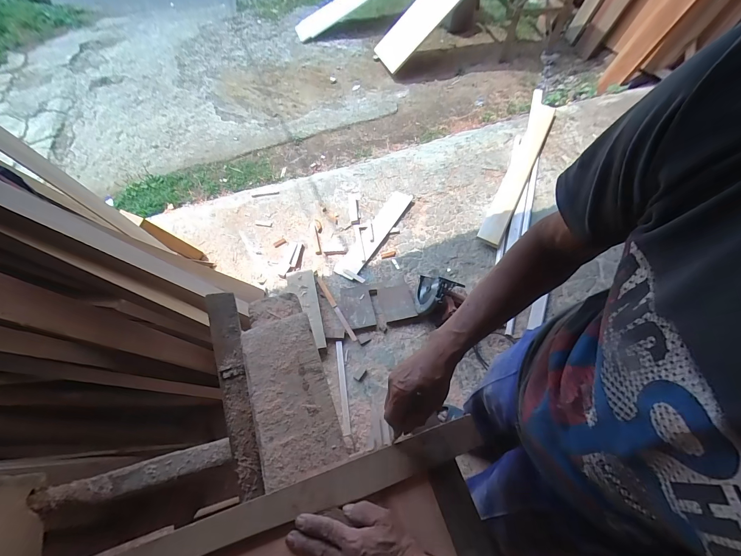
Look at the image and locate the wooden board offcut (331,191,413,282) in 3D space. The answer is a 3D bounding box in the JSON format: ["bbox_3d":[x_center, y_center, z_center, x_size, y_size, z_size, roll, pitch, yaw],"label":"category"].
[{"bbox_3d":[0.032,-0.252,1.671,0.122,0.019,0.649,28,63,15],"label":"wooden board offcut"}]

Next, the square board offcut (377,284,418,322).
[{"bbox_3d":[0.119,0.110,1.447,0.147,0.027,0.168,-12,61,-7],"label":"square board offcut"}]

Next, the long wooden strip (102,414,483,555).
[{"bbox_3d":[-0.170,0.326,0.435,0.712,0.014,0.048,-14,57,-14],"label":"long wooden strip"}]

